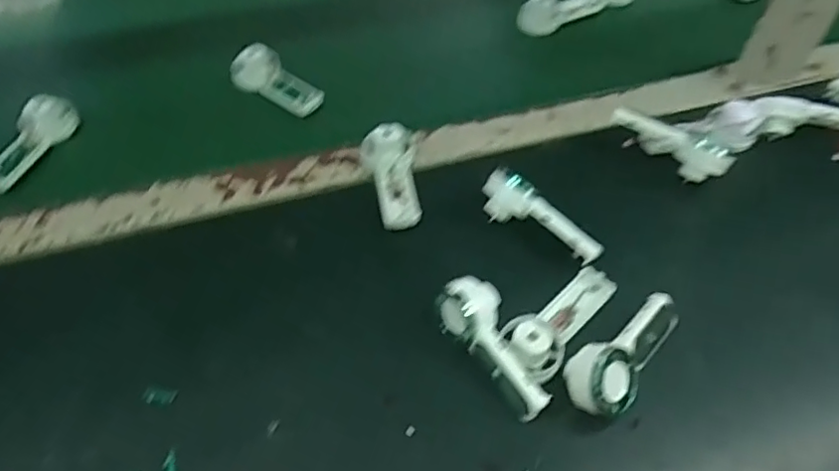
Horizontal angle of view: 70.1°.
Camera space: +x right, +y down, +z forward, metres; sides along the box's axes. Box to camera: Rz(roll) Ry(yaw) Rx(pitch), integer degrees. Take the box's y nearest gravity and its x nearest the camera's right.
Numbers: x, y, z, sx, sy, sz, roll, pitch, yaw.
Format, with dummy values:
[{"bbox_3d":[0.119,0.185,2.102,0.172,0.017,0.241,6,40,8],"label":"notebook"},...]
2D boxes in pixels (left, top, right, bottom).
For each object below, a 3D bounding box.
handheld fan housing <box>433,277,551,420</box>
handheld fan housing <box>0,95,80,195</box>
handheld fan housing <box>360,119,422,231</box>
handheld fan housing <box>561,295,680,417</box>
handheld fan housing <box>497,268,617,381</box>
[{"bbox_3d":[0.042,0.070,0.360,0.036,0.039,0.087,-19,55,-14],"label":"handheld fan housing"},{"bbox_3d":[-0.319,-0.075,0.480,0.020,0.034,0.095,20,55,14],"label":"handheld fan housing"},{"bbox_3d":[-0.019,-0.043,0.448,0.040,0.032,0.081,-9,54,-7],"label":"handheld fan housing"},{"bbox_3d":[0.127,0.067,0.351,0.093,0.030,0.038,-32,59,-22],"label":"handheld fan housing"},{"bbox_3d":[0.088,0.049,0.372,0.036,0.024,0.092,37,61,24],"label":"handheld fan housing"}]

